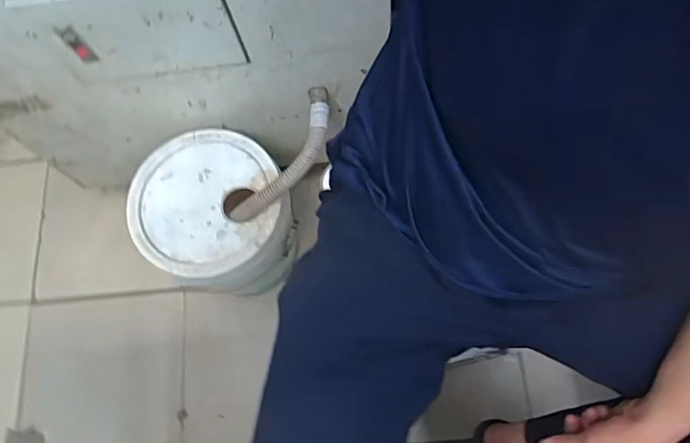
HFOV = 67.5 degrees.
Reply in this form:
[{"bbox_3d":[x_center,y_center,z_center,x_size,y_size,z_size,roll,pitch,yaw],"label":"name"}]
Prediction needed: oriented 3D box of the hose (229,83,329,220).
[{"bbox_3d":[-0.111,-0.112,0.965,0.091,0.044,0.301,38,96,11],"label":"hose"}]

